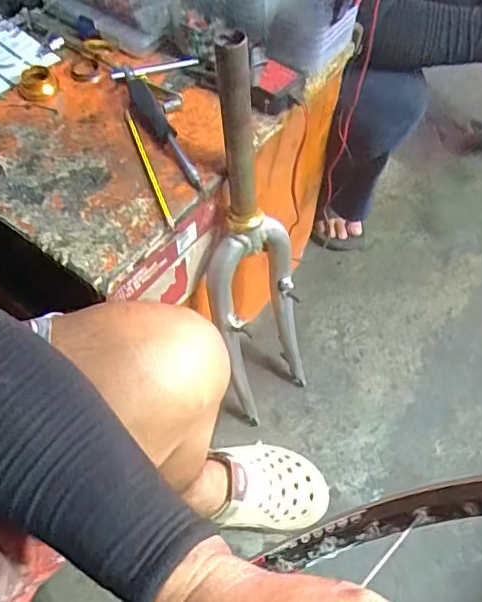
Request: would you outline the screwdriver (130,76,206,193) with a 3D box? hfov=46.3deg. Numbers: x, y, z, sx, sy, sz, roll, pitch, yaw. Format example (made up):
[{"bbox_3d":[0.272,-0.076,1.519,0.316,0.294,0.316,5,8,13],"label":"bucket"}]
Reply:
[{"bbox_3d":[-0.082,-0.180,0.605,0.023,0.024,0.172,-26,64,-15],"label":"screwdriver"}]

